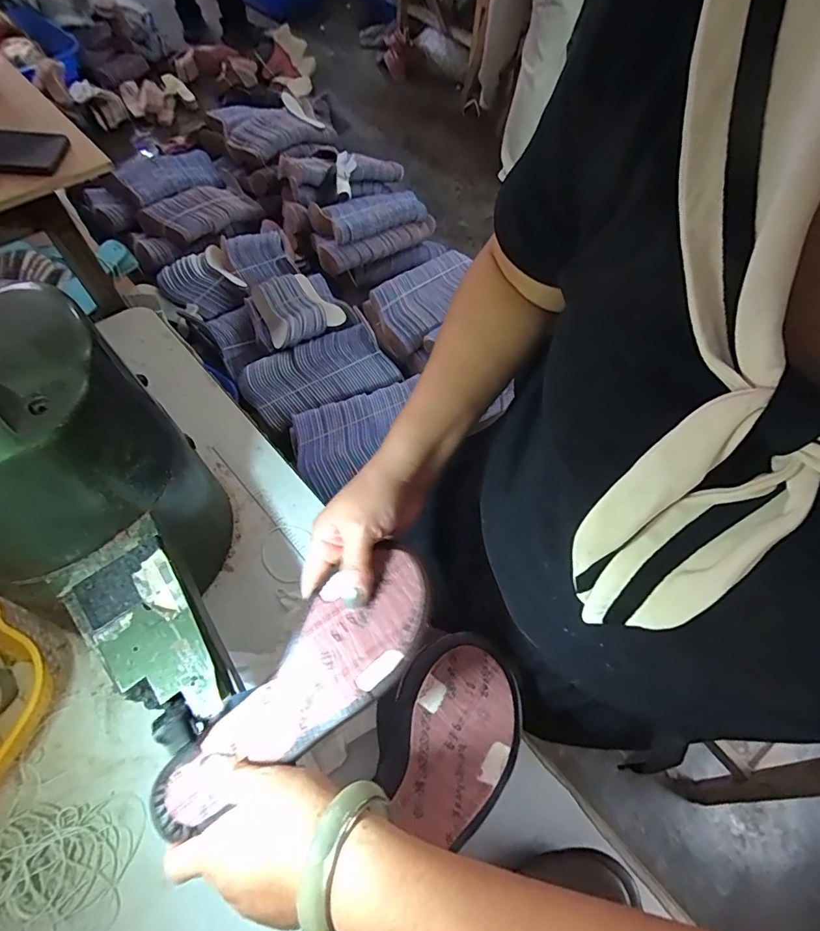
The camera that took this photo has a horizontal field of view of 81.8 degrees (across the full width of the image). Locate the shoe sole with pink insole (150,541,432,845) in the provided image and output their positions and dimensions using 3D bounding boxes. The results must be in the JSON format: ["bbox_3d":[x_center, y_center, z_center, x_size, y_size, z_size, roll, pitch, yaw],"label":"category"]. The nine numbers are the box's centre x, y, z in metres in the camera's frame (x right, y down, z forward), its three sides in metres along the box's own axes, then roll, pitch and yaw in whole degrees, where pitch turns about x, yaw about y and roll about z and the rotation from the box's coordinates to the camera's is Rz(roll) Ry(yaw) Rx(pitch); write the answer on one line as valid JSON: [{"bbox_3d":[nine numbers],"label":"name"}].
[{"bbox_3d":[-0.076,0.155,0.333,0.231,0.018,0.076,-39,70,-10],"label":"shoe sole with pink insole"}]

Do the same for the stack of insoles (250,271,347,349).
[{"bbox_3d":[-0.335,-0.474,1.421,0.227,0.073,0.216,-27,67,-16],"label":"stack of insoles"}]

